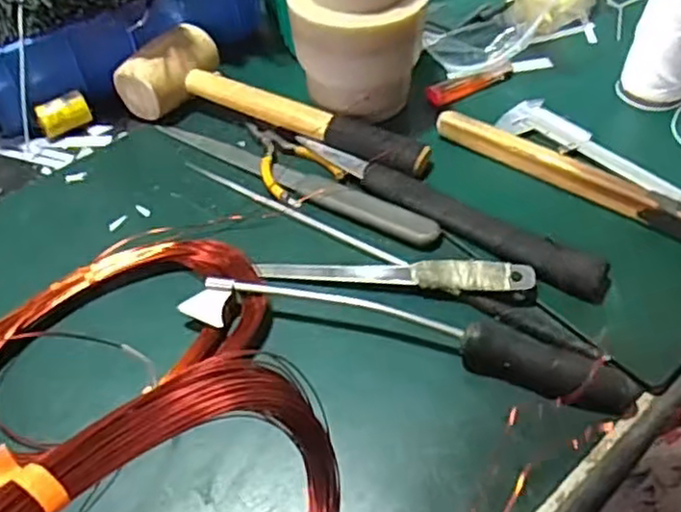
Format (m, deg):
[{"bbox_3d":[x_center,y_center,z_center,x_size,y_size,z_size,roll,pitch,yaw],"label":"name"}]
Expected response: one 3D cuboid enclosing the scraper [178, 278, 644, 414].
[{"bbox_3d":[0.041,0.046,0.443,0.287,0.028,0.050,10,50,13],"label":"scraper"}]

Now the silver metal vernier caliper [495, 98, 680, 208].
[{"bbox_3d":[0.212,-0.076,0.530,0.048,0.016,0.203,-32,54,-22],"label":"silver metal vernier caliper"}]

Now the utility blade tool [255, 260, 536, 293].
[{"bbox_3d":[0.037,0.013,0.474,0.183,0.015,0.022,3,49,7],"label":"utility blade tool"}]

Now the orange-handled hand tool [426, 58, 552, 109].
[{"bbox_3d":[0.138,-0.164,0.633,0.126,0.012,0.020,-24,51,-16],"label":"orange-handled hand tool"}]

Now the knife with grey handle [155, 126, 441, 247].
[{"bbox_3d":[-0.047,-0.065,0.556,0.276,0.008,0.031,25,55,24],"label":"knife with grey handle"}]

